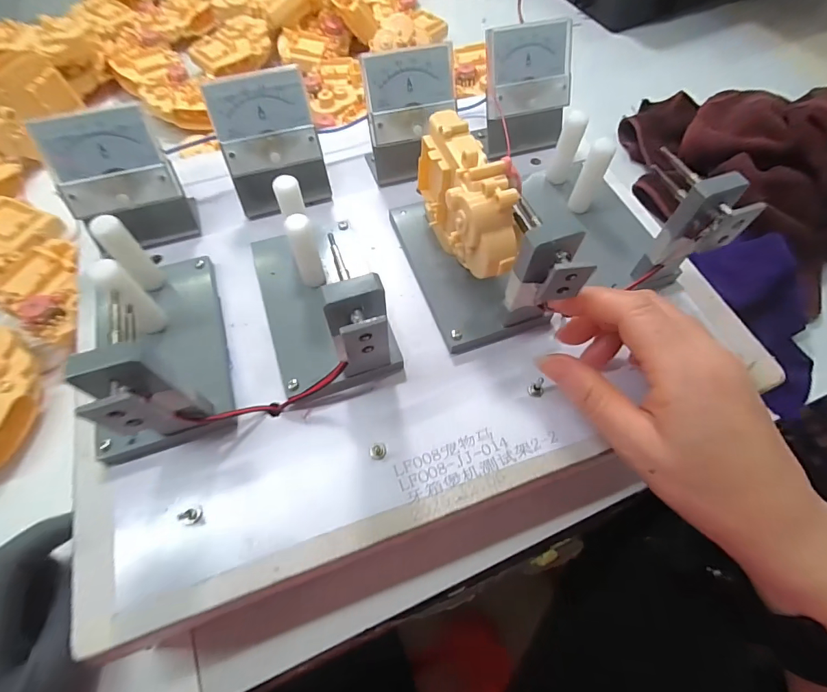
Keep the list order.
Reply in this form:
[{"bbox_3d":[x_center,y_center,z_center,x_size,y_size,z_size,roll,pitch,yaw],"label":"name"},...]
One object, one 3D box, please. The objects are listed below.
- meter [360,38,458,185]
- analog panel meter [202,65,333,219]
[{"bbox_3d":[-0.002,-0.164,0.303,0.067,0.074,0.041,-12,63,-7],"label":"meter"},{"bbox_3d":[-0.097,-0.135,0.286,0.062,0.075,0.040,-17,63,-10],"label":"analog panel meter"}]

